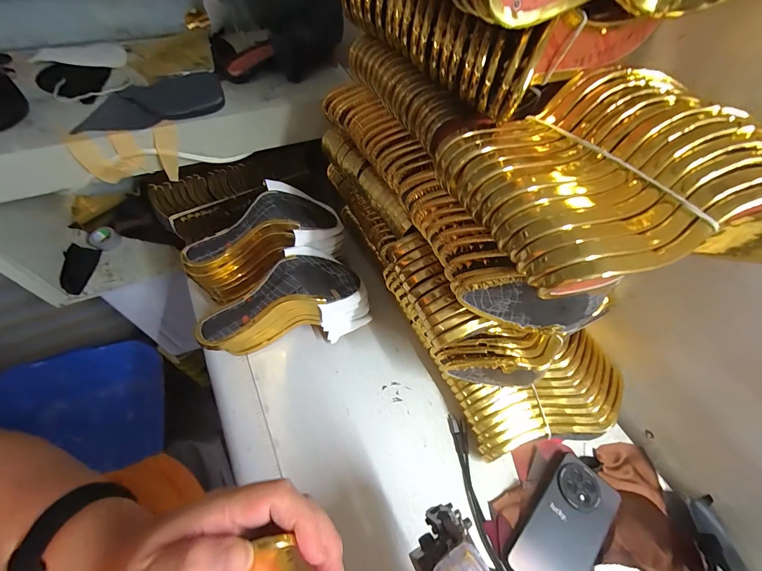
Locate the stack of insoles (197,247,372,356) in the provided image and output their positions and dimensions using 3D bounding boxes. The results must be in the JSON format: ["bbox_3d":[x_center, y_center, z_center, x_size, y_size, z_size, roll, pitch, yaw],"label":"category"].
[{"bbox_3d":[-0.135,0.034,0.480,0.228,0.133,0.105,-22,61,-17],"label":"stack of insoles"}]

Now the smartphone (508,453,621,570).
[{"bbox_3d":[0.227,0.297,0.399,0.081,0.014,0.159,39,64,21],"label":"smartphone"}]

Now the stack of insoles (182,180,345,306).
[{"bbox_3d":[-0.178,-0.068,0.502,0.228,0.104,0.112,-31,63,-5],"label":"stack of insoles"}]

